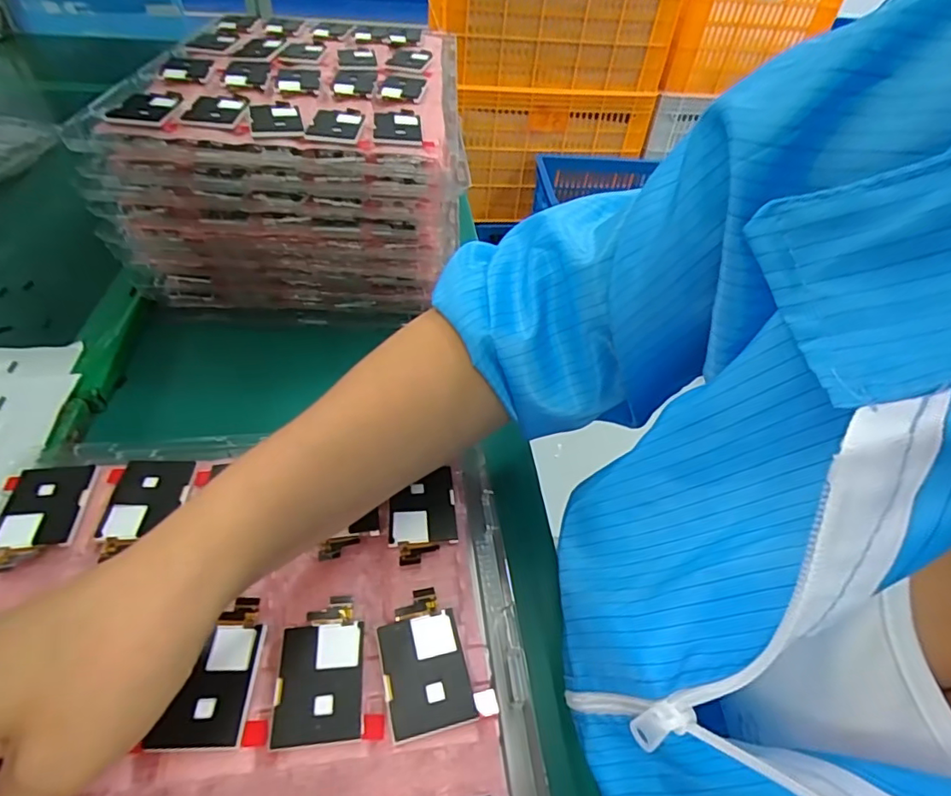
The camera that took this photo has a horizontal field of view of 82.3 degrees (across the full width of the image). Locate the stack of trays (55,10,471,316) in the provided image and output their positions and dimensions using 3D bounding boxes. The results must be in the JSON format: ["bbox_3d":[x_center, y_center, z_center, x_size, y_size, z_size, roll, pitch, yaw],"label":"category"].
[{"bbox_3d":[-0.153,-0.224,0.504,0.262,0.143,0.297,-2,45,-8],"label":"stack of trays"}]

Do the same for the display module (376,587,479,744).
[{"bbox_3d":[-0.023,0.113,0.236,0.035,0.004,0.057,-9,47,-14],"label":"display module"}]

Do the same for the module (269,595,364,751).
[{"bbox_3d":[-0.065,0.115,0.231,0.034,0.006,0.057,-2,45,-8],"label":"module"}]

